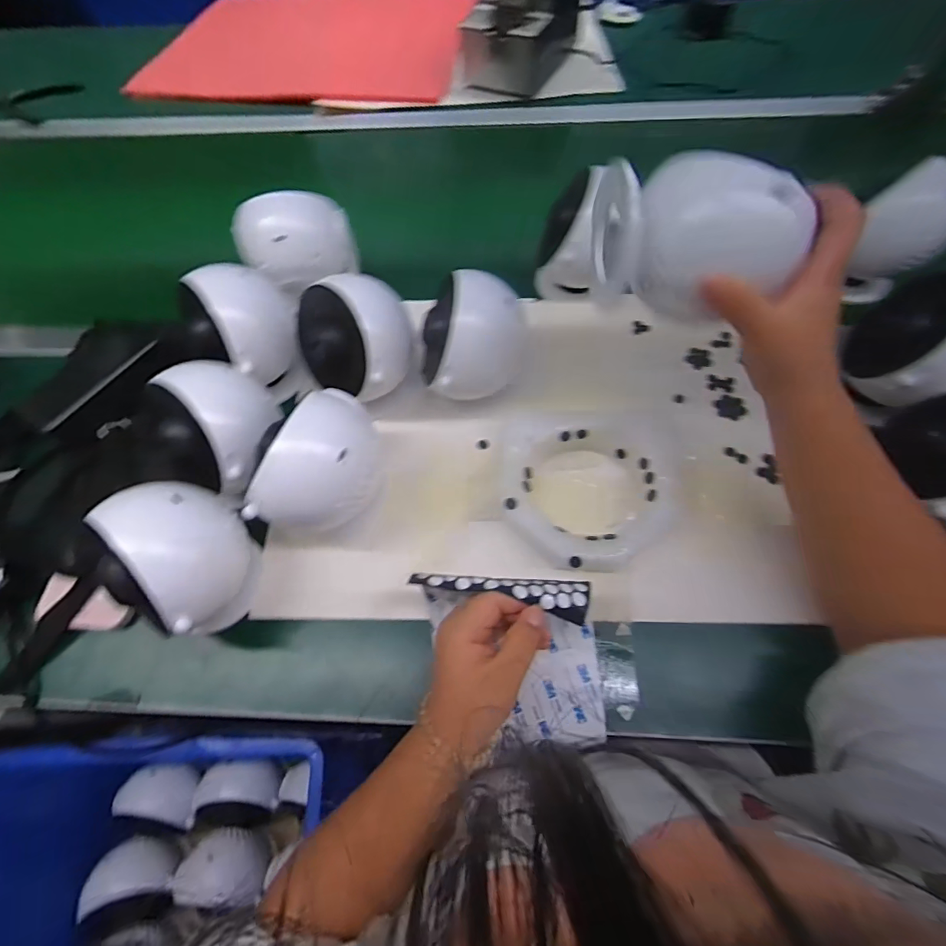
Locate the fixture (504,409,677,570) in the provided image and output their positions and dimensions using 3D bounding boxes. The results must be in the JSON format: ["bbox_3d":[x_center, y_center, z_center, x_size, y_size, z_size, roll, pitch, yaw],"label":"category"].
[{"bbox_3d":[0.107,0.008,0.404,0.159,0.035,0.156,0,64,1],"label":"fixture"}]

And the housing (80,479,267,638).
[{"bbox_3d":[-0.202,0.055,0.331,0.085,0.088,0.077,38,70,17],"label":"housing"}]

